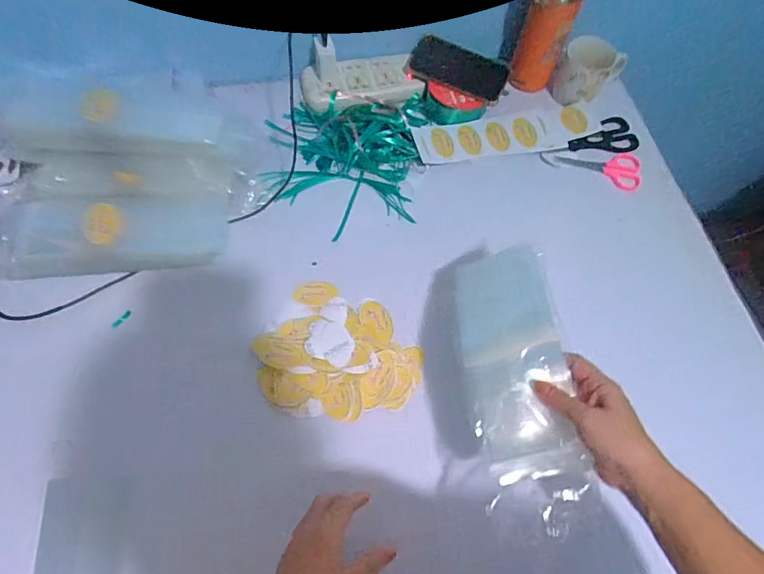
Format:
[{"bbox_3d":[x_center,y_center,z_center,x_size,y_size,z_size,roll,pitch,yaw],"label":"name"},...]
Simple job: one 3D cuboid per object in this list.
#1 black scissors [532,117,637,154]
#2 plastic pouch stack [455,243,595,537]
[{"bbox_3d":[0.364,-0.245,0.807,0.174,0.018,0.074,-23,69,-13],"label":"black scissors"},{"bbox_3d":[0.142,0.076,0.509,0.102,0.089,0.322,1,58,-3],"label":"plastic pouch stack"}]

